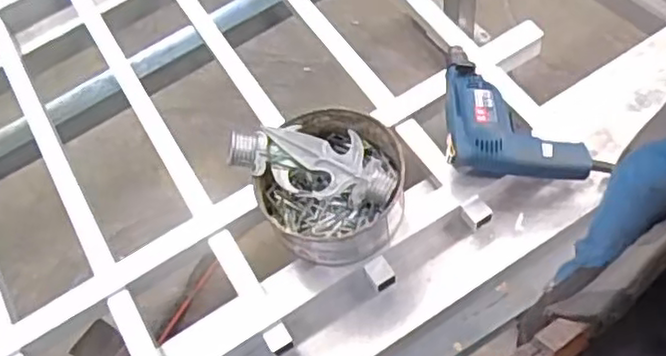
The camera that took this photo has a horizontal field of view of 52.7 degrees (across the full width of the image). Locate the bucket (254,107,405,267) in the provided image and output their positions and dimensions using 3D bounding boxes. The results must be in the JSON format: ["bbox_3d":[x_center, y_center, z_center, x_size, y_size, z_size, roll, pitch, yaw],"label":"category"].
[{"bbox_3d":[0.002,0.011,0.754,0.151,0.072,0.154,-4,59,7],"label":"bucket"}]

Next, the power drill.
[{"bbox_3d":[0.219,-0.082,0.792,0.169,0.072,0.180,0,60,9],"label":"power drill"}]

